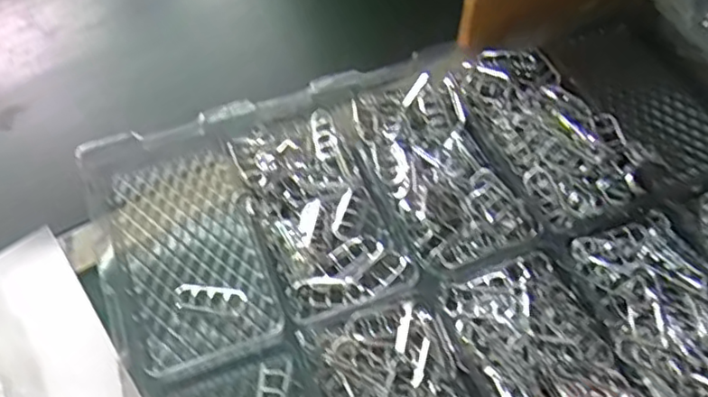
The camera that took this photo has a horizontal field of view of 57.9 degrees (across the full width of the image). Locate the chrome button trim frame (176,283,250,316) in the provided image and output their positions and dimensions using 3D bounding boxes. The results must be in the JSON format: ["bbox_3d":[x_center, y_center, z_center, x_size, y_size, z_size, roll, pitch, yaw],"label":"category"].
[{"bbox_3d":[-0.107,0.074,0.478,0.054,0.006,0.021,6,57,4],"label":"chrome button trim frame"}]

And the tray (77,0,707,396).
[{"bbox_3d":[0.106,0.038,0.488,0.526,0.040,0.433,-19,58,-11],"label":"tray"}]

